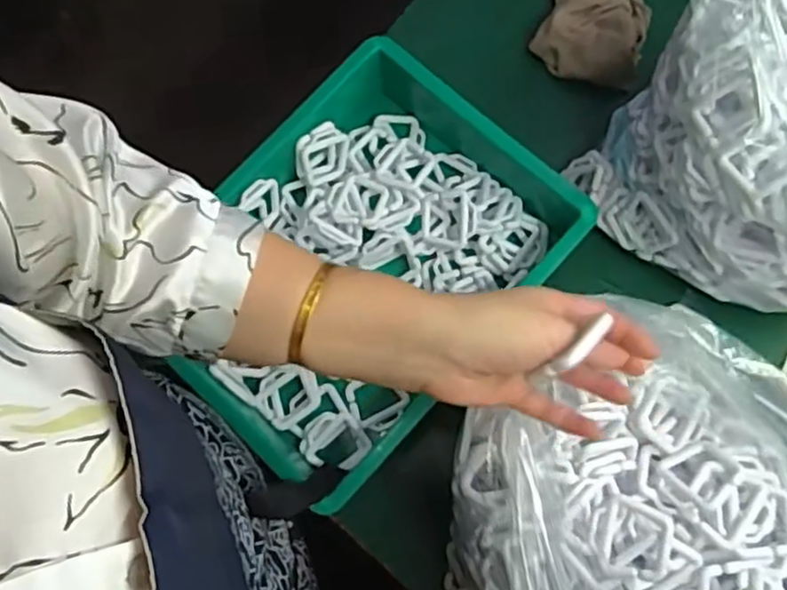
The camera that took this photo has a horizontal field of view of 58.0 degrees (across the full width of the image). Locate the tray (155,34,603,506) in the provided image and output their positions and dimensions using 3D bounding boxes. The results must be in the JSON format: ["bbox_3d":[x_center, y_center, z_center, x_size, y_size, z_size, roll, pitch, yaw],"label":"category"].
[{"bbox_3d":[-0.029,-0.024,0.637,0.267,0.078,0.350,42,80,11],"label":"tray"}]

